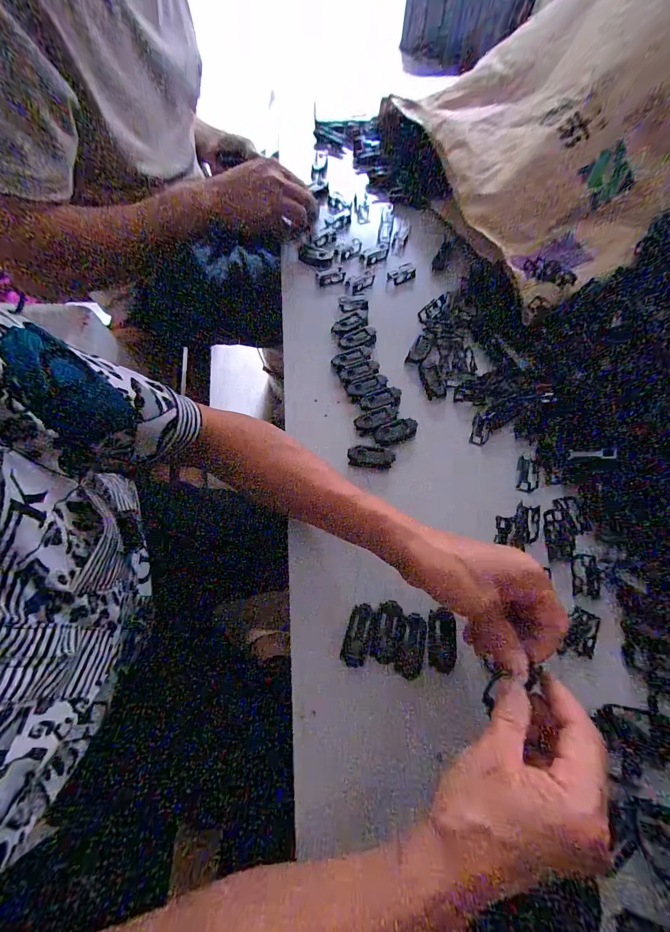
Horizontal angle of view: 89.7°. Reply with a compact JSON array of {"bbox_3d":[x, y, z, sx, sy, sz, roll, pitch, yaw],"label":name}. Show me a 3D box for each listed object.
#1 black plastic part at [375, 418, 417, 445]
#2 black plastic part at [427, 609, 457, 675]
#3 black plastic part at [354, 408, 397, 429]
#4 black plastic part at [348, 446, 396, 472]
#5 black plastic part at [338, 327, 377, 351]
[{"bbox_3d":[0.069,-0.039,0.375,0.049,0.006,0.026,-12,73,-6],"label":"black plastic part"},{"bbox_3d":[0.093,0.152,0.293,0.022,0.010,0.049,5,72,-1],"label":"black plastic part"},{"bbox_3d":[0.047,-0.053,0.380,0.048,0.004,0.019,-13,73,-6],"label":"black plastic part"},{"bbox_3d":[0.039,-0.009,0.364,0.050,0.006,0.025,8,72,0],"label":"black plastic part"},{"bbox_3d":[0.029,-0.160,0.423,0.046,0.006,0.030,-8,73,-5],"label":"black plastic part"}]

